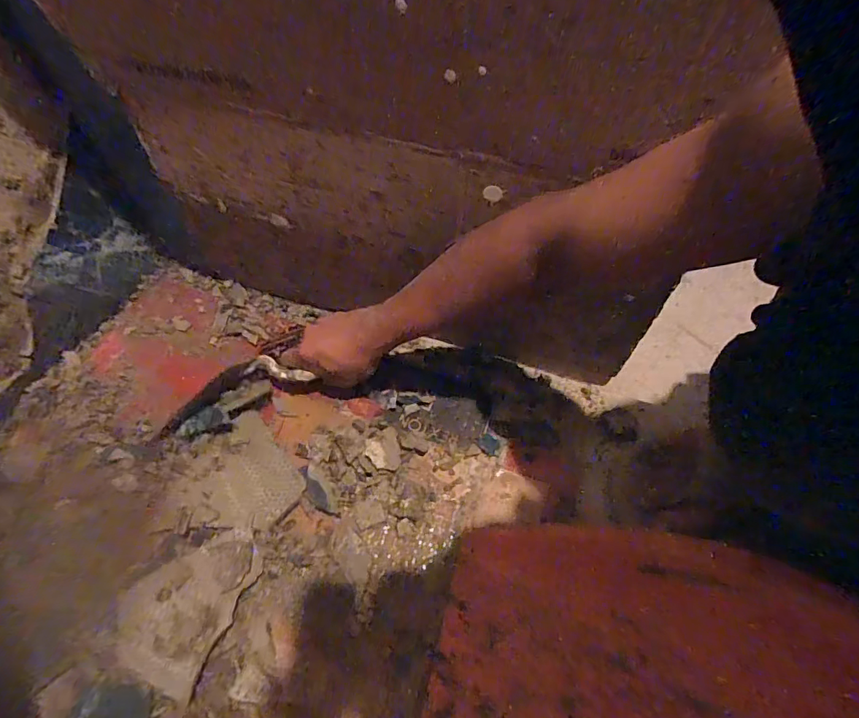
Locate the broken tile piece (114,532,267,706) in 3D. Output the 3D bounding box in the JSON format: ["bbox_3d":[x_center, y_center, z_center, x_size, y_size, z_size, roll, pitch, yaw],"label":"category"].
[{"bbox_3d":[-0.236,0.232,0.452,0.095,0.007,0.139,28,57,-3],"label":"broken tile piece"}]

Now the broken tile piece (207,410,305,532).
[{"bbox_3d":[-0.213,0.132,0.540,0.092,0.006,0.134,-36,65,-22],"label":"broken tile piece"}]

